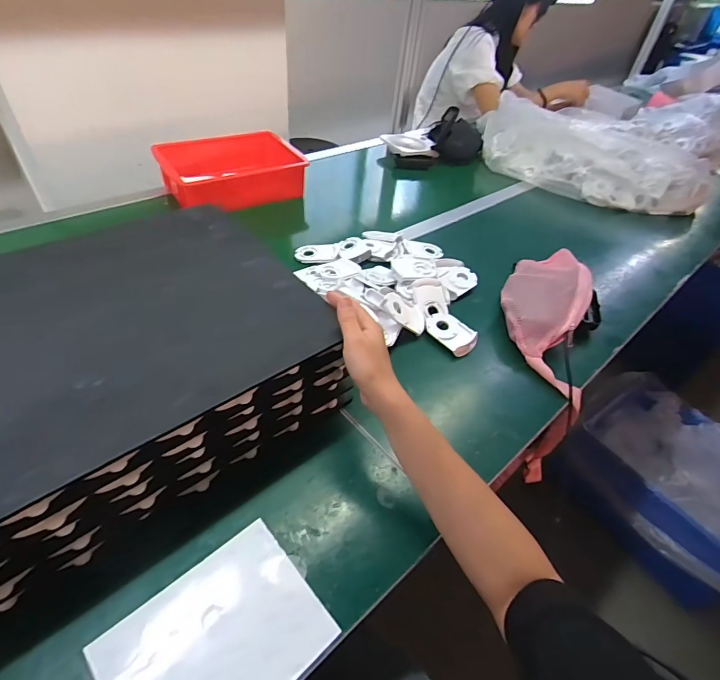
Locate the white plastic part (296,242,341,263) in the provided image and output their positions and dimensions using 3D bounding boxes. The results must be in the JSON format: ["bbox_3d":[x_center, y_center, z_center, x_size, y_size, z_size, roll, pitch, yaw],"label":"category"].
[{"bbox_3d":[-0.084,-0.171,0.815,0.085,0.019,0.054,6,44,-1],"label":"white plastic part"}]

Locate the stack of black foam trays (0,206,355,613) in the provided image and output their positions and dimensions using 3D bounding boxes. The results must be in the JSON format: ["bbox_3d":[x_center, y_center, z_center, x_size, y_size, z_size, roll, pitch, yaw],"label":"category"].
[{"bbox_3d":[-0.297,0.029,0.476,0.476,0.135,0.342,-28,54,-31],"label":"stack of black foam trays"}]

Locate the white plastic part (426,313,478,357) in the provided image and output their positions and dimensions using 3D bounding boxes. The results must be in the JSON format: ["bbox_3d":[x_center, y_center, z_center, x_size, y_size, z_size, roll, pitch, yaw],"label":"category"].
[{"bbox_3d":[0.151,-0.014,0.684,0.064,0.014,0.093,-23,51,-27],"label":"white plastic part"}]

